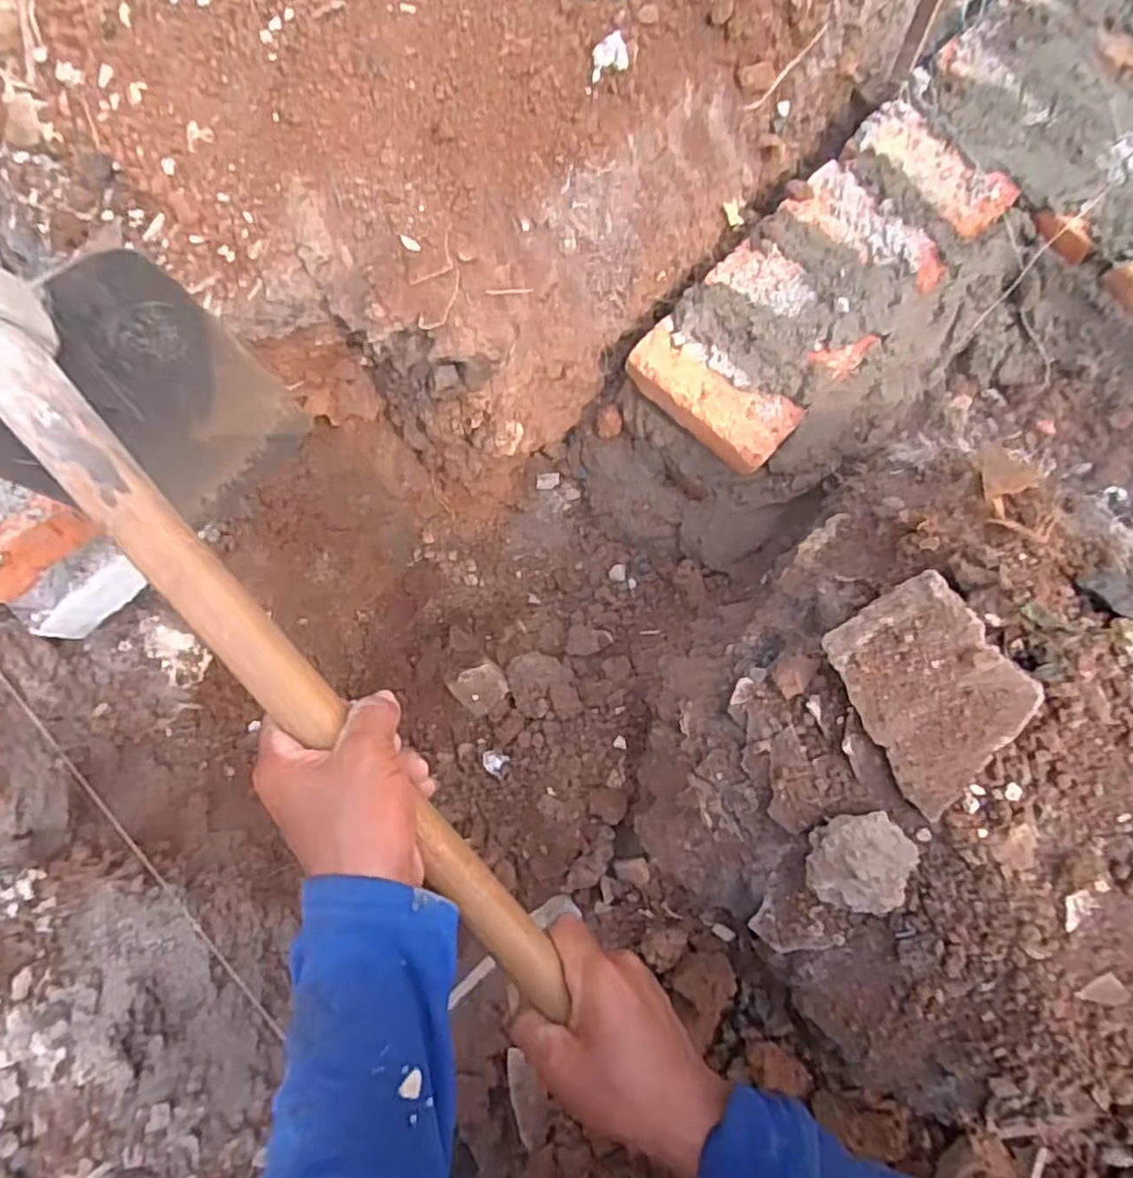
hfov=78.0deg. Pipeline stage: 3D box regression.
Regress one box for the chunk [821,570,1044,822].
[{"bbox_3d":[0.235,0.066,0.455,0.101,0.024,0.126,-42,83,22],"label":"chunk"}]

